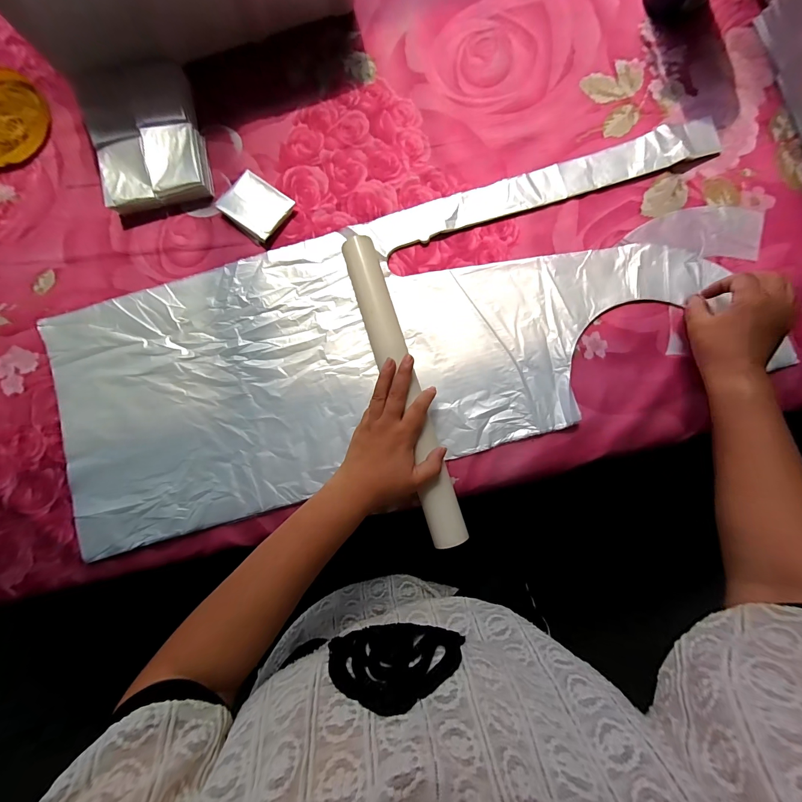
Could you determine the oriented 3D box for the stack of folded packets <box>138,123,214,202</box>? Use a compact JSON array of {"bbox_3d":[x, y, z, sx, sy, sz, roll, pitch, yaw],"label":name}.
[{"bbox_3d":[-0.294,-0.313,0.449,0.071,0.032,0.093,-8,84,3],"label":"stack of folded packets"}]

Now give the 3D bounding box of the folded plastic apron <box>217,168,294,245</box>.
[{"bbox_3d":[-0.188,-0.250,0.440,0.080,0.015,0.071,35,86,6],"label":"folded plastic apron"}]

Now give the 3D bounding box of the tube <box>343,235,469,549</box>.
[{"bbox_3d":[0.002,-0.019,0.390,0.041,0.032,0.357,-18,82,4],"label":"tube"}]

